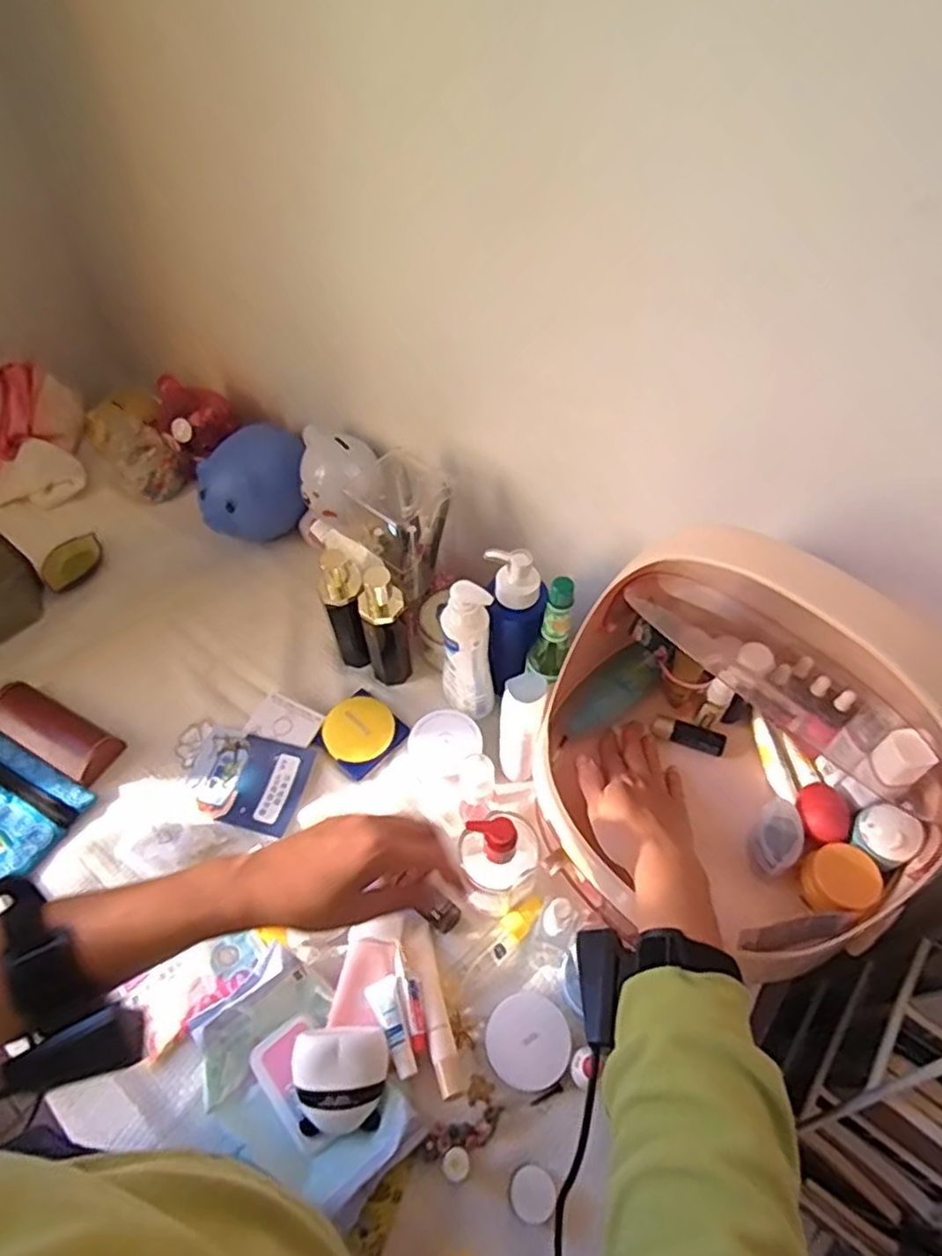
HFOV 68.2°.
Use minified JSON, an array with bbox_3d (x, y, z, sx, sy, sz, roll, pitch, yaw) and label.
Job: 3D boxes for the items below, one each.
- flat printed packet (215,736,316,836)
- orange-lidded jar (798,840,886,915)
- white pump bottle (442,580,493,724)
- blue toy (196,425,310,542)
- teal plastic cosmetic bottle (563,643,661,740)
[{"bbox_3d":[-0.218,0.168,0.746,0.076,0.004,0.099,11,56,8],"label":"flat printed packet"},{"bbox_3d":[0.281,0.192,0.530,0.045,0.031,0.047,-12,56,-8],"label":"orange-lidded jar"},{"bbox_3d":[-0.005,0.027,0.707,0.053,0.178,0.048,-9,56,-6],"label":"white pump bottle"},{"bbox_3d":[-0.290,-0.187,0.923,0.135,0.128,0.100,-13,56,-9],"label":"blue toy"},{"bbox_3d":[0.130,0.059,0.648,0.110,0.025,0.047,-33,62,-21],"label":"teal plastic cosmetic bottle"}]

